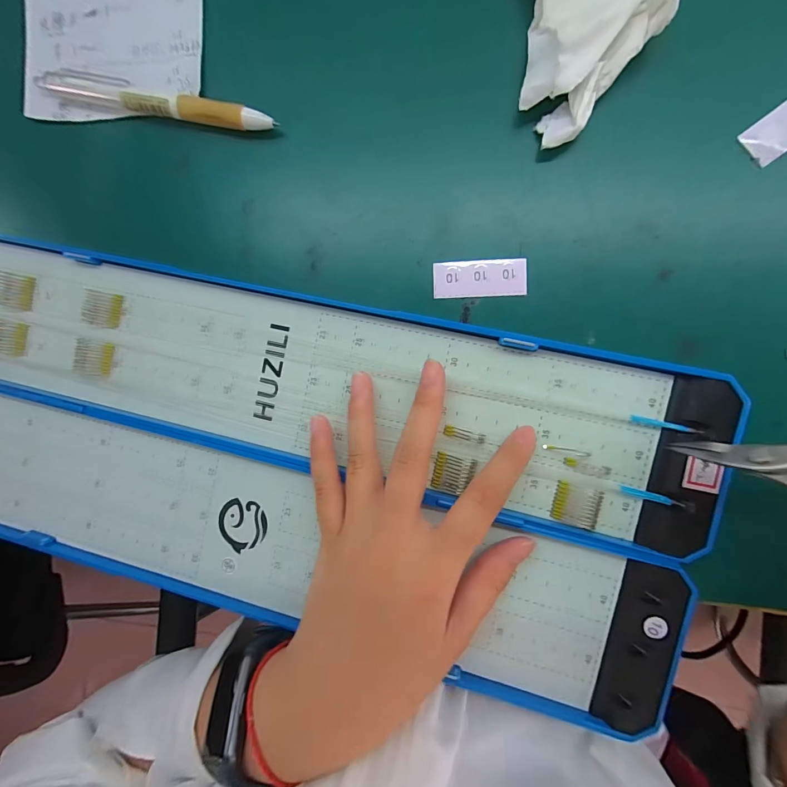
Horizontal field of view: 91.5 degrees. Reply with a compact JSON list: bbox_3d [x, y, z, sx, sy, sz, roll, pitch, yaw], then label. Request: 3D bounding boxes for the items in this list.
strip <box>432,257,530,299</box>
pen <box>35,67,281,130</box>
[{"bbox_3d":[0.044,-0.059,0.194,0.046,0.004,0.018,-1,94,9],"label":"strip"},{"bbox_3d":[-0.133,-0.162,0.210,0.143,0.011,0.017,17,97,7],"label":"pen"}]

